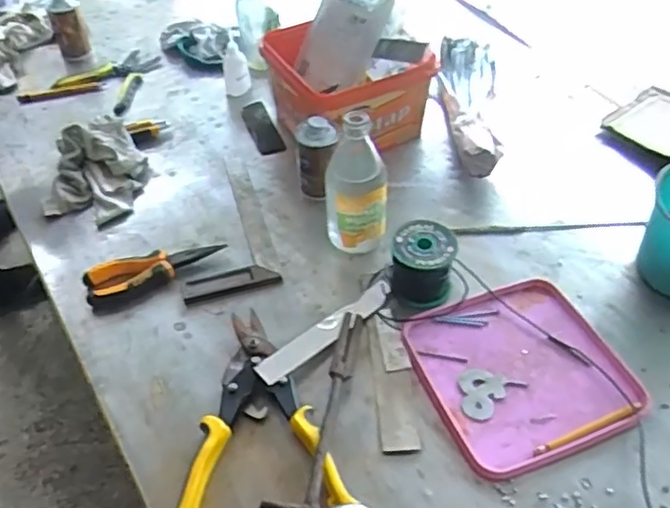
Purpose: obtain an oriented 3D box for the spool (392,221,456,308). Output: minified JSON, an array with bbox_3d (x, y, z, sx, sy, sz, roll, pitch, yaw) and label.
[{"bbox_3d":[0.094,0.011,0.687,0.064,0.063,0.070,-2,47,2],"label":"spool"}]

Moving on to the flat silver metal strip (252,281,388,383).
[{"bbox_3d":[-0.006,0.079,0.663,0.031,0.008,0.181,36,50,28],"label":"flat silver metal strip"}]

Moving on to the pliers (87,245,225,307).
[{"bbox_3d":[-0.206,0.015,0.727,0.153,0.022,0.043,-20,49,-14],"label":"pliers"}]

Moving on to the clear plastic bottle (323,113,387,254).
[{"bbox_3d":[0.022,-0.070,0.703,0.056,0.172,0.053,35,57,30],"label":"clear plastic bottle"}]

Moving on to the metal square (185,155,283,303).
[{"bbox_3d":[-0.144,-0.039,0.787,0.109,0.010,0.248,-14,47,-10],"label":"metal square"}]

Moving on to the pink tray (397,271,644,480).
[{"bbox_3d":[0.185,0.111,0.626,0.188,0.011,0.185,-18,48,-13],"label":"pink tray"}]

